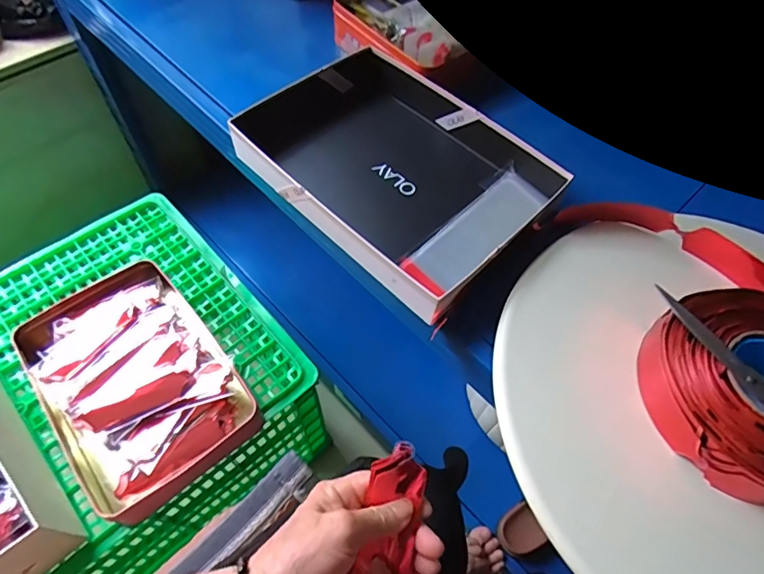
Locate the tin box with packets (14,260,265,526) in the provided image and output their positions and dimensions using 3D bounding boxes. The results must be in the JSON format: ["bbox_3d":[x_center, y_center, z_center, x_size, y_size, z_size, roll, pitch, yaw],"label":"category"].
[{"bbox_3d":[-0.326,0.124,0.631,0.221,0.066,0.312,-36,67,-22],"label":"tin box with packets"}]

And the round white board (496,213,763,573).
[{"bbox_3d":[0.283,0.107,0.396,0.349,0.033,0.394,-34,65,-17],"label":"round white board"}]

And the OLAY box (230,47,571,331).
[{"bbox_3d":[0.018,-0.133,0.536,0.312,0.059,0.236,40,65,19],"label":"OLAY box"}]

